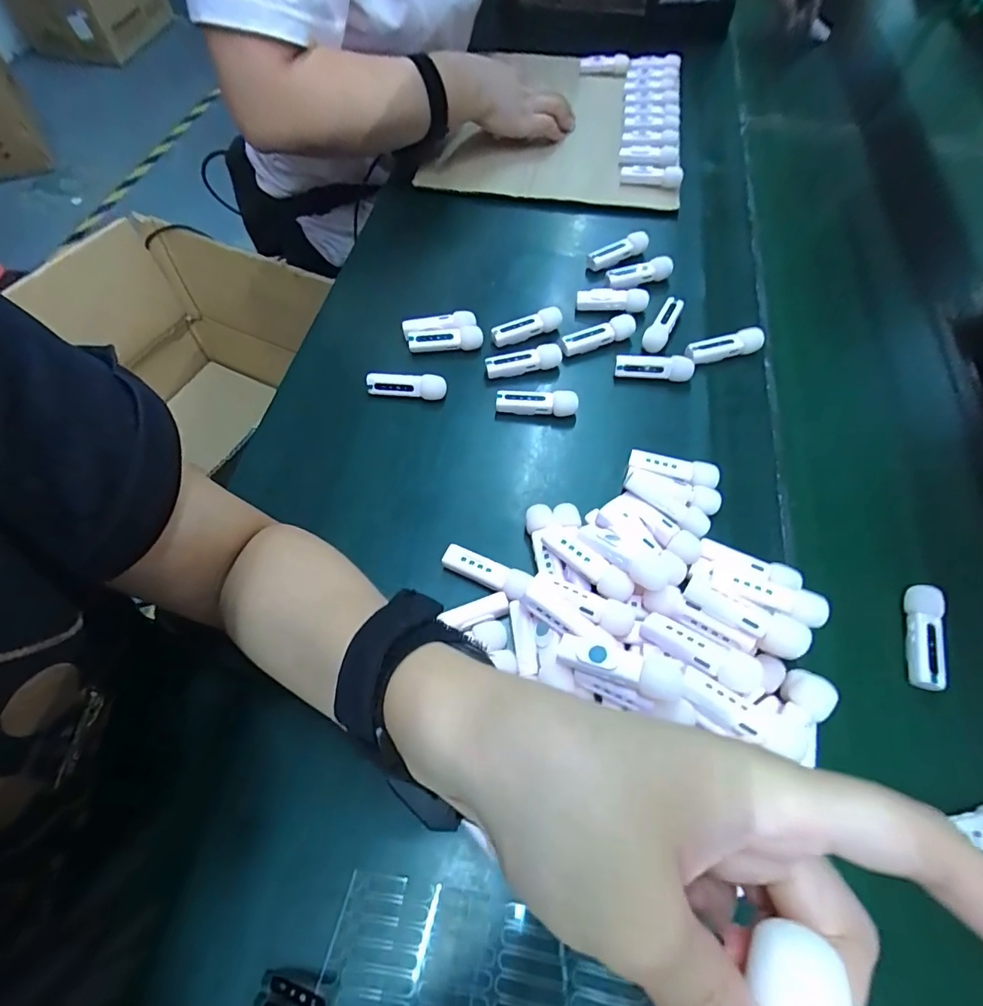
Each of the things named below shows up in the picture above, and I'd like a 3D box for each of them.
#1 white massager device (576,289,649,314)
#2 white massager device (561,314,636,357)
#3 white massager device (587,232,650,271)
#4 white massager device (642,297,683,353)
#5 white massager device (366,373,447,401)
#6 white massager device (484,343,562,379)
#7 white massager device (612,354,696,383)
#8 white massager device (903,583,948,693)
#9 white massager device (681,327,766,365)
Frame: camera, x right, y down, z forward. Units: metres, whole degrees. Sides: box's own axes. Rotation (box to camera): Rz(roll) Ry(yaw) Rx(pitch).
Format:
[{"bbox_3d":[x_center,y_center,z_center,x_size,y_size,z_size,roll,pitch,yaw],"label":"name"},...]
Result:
[{"bbox_3d":[0.110,-0.183,0.438,0.064,0.023,0.017,7,63,1],"label":"white massager device"},{"bbox_3d":[0.093,-0.145,0.416,0.068,0.023,0.015,-16,65,-11],"label":"white massager device"},{"bbox_3d":[0.124,-0.249,0.469,0.060,0.020,0.017,-22,65,4],"label":"white massager device"},{"bbox_3d":[0.151,-0.157,0.424,0.020,0.020,0.059,26,65,11],"label":"white massager device"},{"bbox_3d":[-0.070,-0.095,0.394,0.064,0.021,0.014,7,63,1],"label":"white massager device"},{"bbox_3d":[0.027,-0.120,0.406,0.064,0.023,0.013,-10,64,-8],"label":"white massager device"},{"bbox_3d":[0.135,-0.111,0.397,0.062,0.019,0.014,8,63,2],"label":"white massager device"},{"bbox_3d":[0.276,0.085,0.303,0.017,0.013,0.065,17,63,6],"label":"white massager device"},{"bbox_3d":[0.196,-0.133,0.405,0.070,0.022,0.017,-15,64,-10],"label":"white massager device"}]

